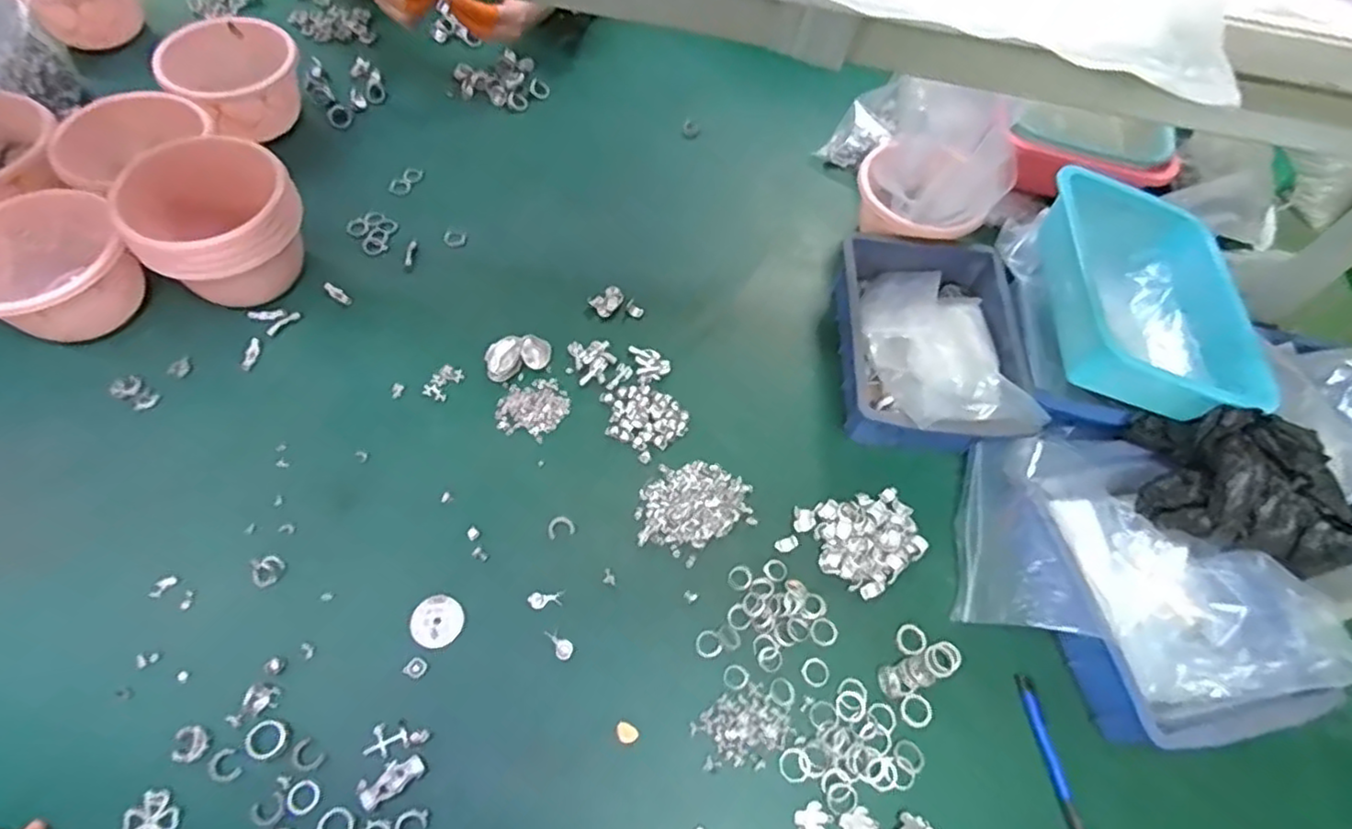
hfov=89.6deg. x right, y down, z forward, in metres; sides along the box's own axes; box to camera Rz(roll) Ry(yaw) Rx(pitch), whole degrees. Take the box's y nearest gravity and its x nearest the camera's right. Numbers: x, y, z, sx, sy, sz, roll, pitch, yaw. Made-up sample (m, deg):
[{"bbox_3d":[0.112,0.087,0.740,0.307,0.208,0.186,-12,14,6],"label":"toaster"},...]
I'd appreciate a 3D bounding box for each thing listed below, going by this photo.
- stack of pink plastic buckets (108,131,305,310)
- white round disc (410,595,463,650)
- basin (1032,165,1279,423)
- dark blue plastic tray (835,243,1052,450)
[{"bbox_3d":[-0.454,-0.184,0.692,0.153,0.131,0.125,-28,67,-19],"label":"stack of pink plastic buckets"},{"bbox_3d":[-0.202,0.175,0.576,0.042,0.004,0.041,2,60,-3],"label":"white round disc"},{"bbox_3d":[0.467,-0.109,0.676,0.177,0.072,0.252,9,60,-1],"label":"basin"},{"bbox_3d":[0.264,-0.081,0.715,0.176,0.079,0.250,4,60,-2],"label":"dark blue plastic tray"}]

